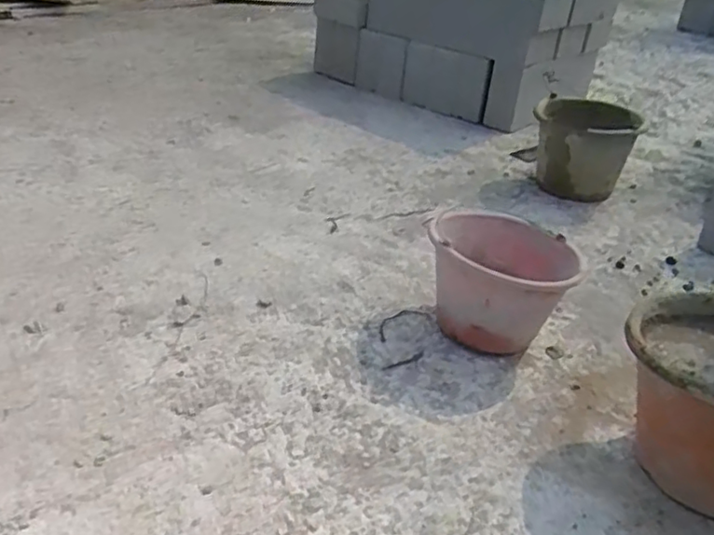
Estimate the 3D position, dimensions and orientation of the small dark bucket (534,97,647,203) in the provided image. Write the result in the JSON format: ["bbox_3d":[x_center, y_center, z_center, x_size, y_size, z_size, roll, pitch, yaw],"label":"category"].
[{"bbox_3d":[0.560,-0.294,1.651,0.236,0.198,0.244,13,32,10],"label":"small dark bucket"}]

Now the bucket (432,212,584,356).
[{"bbox_3d":[0.230,0.024,1.084,0.224,0.169,0.223,5,31,-3],"label":"bucket"}]

